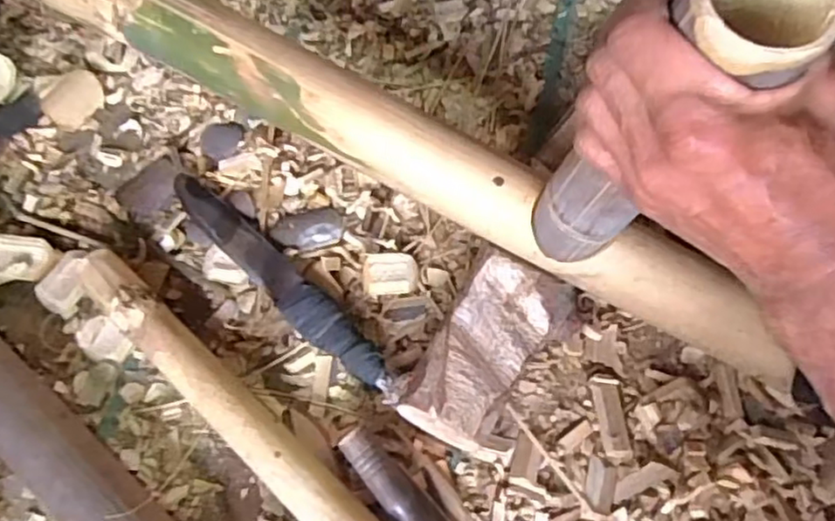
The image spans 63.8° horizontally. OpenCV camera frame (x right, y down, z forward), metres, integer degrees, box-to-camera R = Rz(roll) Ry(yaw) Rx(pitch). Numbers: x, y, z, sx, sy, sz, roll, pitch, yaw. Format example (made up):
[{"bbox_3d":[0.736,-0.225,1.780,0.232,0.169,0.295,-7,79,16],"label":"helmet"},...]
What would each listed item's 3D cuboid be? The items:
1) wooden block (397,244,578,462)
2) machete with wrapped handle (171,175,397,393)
[{"bbox_3d":[0.056,0.074,0.511,0.084,0.058,0.145,28,74,12],"label":"wooden block"},{"bbox_3d":[-0.119,0.013,0.563,0.259,0.023,0.035,42,77,16],"label":"machete with wrapped handle"}]

